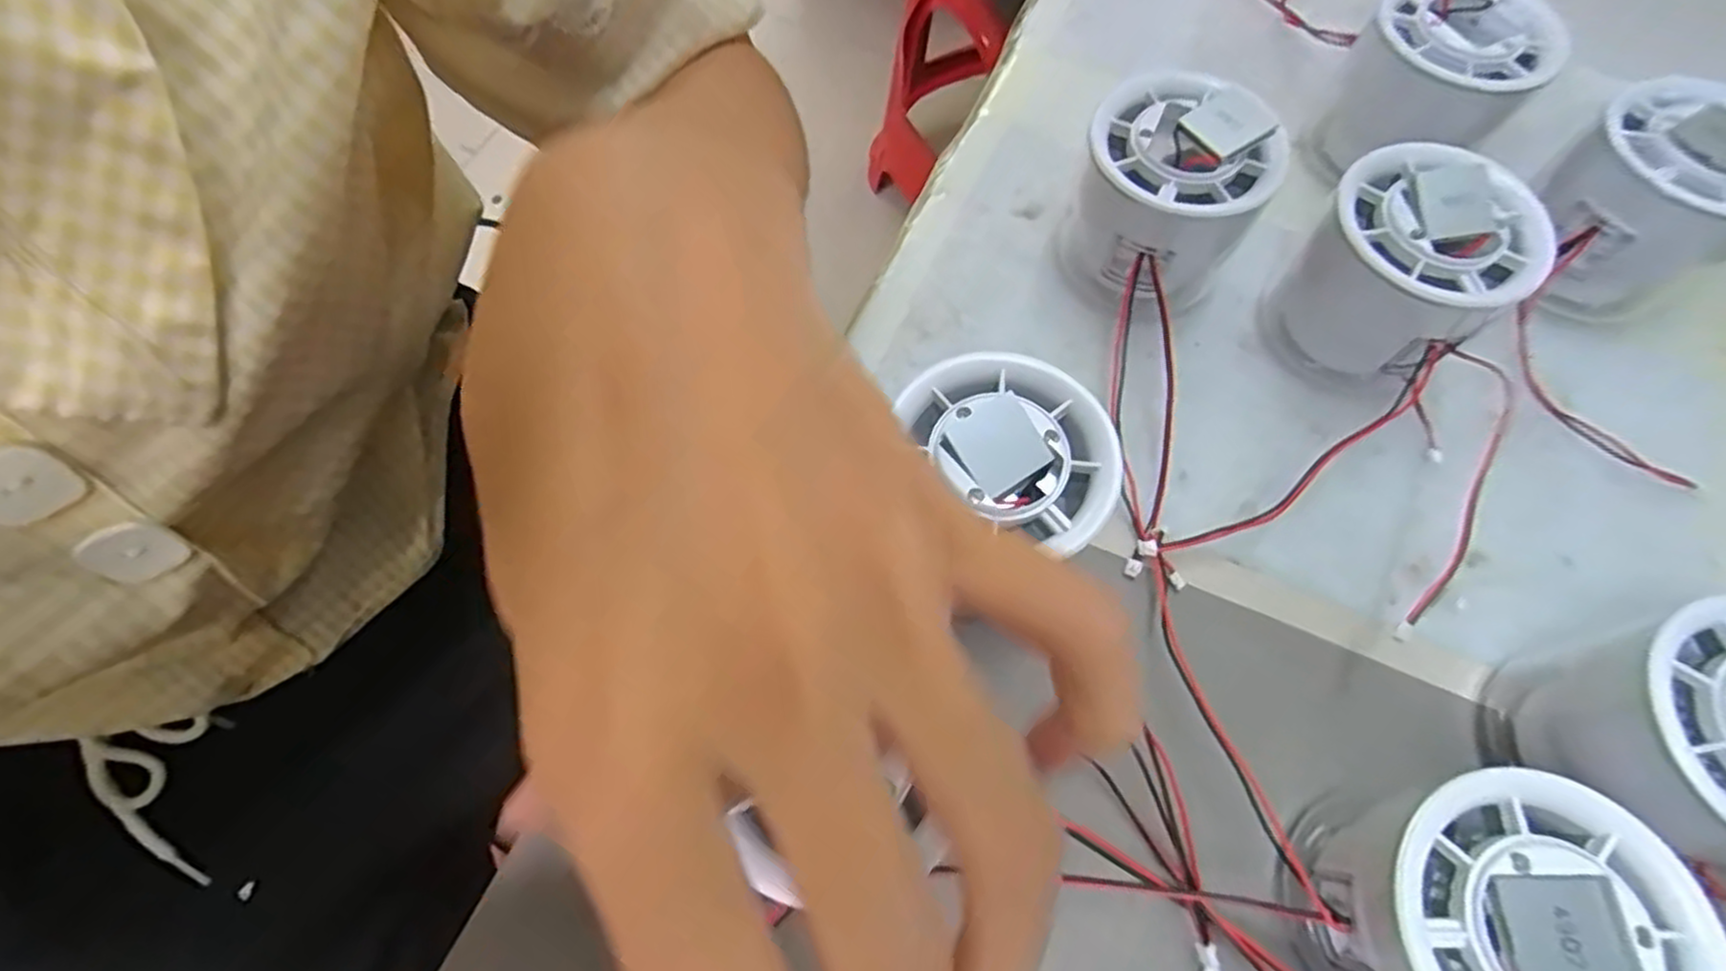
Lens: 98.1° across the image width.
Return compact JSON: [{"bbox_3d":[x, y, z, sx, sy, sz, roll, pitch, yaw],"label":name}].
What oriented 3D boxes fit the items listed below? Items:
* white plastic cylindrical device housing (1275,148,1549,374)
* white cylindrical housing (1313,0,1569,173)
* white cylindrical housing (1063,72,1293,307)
[{"bbox_3d":[0.159,-0.062,0.229,0.053,0.060,0.050,0,67,0],"label":"white plastic cylindrical device housing"},{"bbox_3d":[0.194,-0.140,0.253,0.055,0.062,0.056,29,70,12],"label":"white cylindrical housing"},{"bbox_3d":[0.092,-0.088,0.240,0.054,0.064,0.049,28,69,11],"label":"white cylindrical housing"}]

